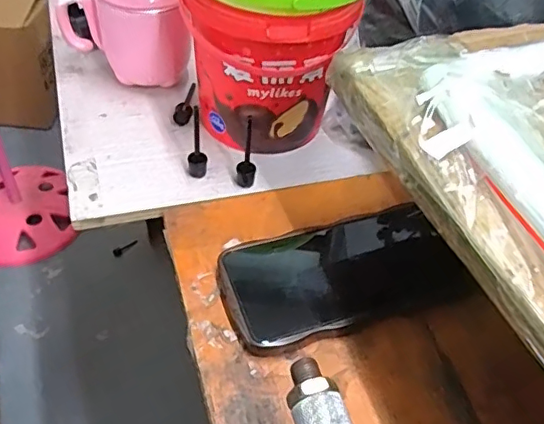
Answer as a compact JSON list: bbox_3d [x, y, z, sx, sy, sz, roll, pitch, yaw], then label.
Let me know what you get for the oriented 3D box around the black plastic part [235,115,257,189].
[{"bbox_3d":[-0.019,-0.044,0.423,0.015,0.057,0.014,1,47,-5],"label":"black plastic part"}]

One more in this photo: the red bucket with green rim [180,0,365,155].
[{"bbox_3d":[-0.003,-0.137,0.440,0.122,0.148,0.122,1,47,-5],"label":"red bucket with green rim"}]

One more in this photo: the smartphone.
[{"bbox_3d":[0.048,0.037,0.374,0.157,0.015,0.076,-15,50,-18],"label":"smartphone"}]

